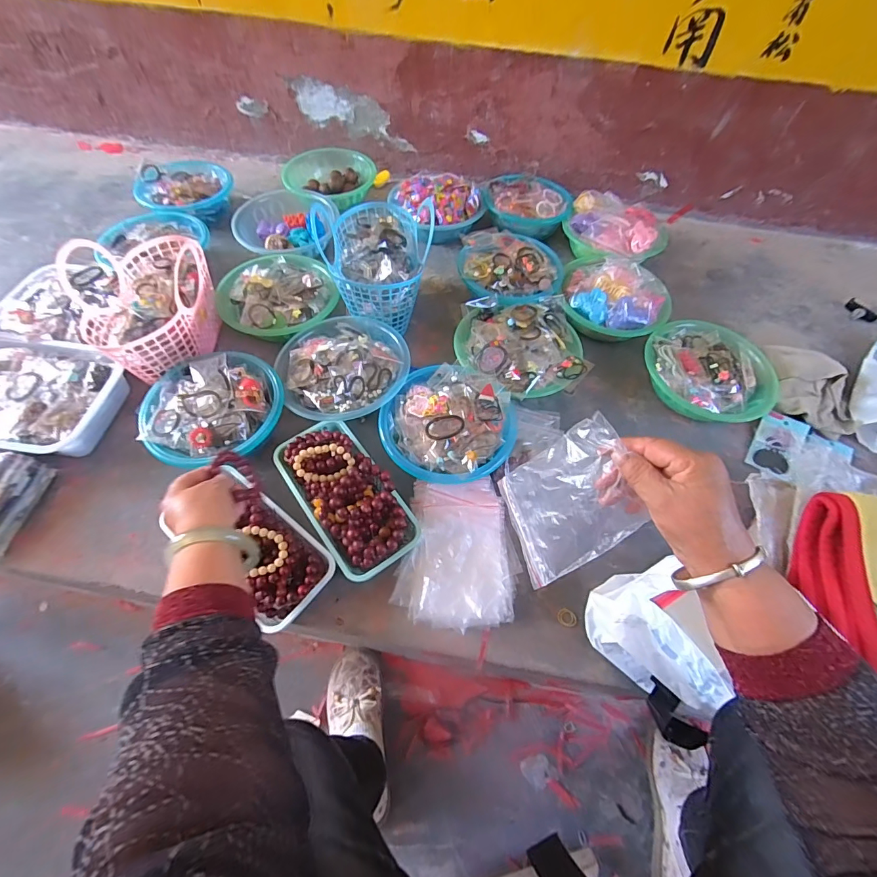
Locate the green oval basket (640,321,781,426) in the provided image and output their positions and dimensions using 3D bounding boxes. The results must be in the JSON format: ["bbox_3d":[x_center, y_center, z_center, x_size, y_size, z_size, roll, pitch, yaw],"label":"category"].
[{"bbox_3d":[0.514,-0.125,0.809,0.233,0.079,0.223,36,65,19],"label":"green oval basket"}]

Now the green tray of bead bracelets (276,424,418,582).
[{"bbox_3d":[-0.147,0.075,0.643,0.125,0.083,0.253,-33,65,-19],"label":"green tray of bead bracelets"}]

